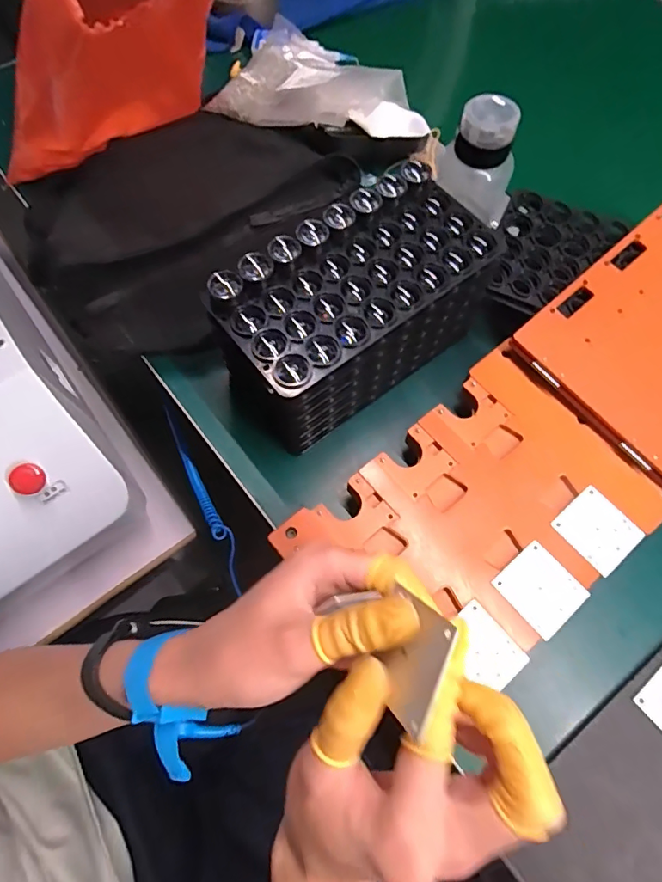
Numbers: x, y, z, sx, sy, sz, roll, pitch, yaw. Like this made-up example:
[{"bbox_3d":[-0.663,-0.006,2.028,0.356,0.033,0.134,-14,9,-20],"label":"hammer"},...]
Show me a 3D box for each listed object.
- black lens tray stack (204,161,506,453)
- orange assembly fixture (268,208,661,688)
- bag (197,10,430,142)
[{"bbox_3d":[0.016,-0.092,0.367,0.209,0.119,0.097,-36,72,-13],"label":"black lens tray stack"},{"bbox_3d":[0.193,-0.020,0.355,0.440,0.023,0.162,-40,74,-6],"label":"orange assembly fixture"},{"bbox_3d":[0.001,-0.380,0.522,0.222,0.046,0.149,22,70,9],"label":"bag"}]

